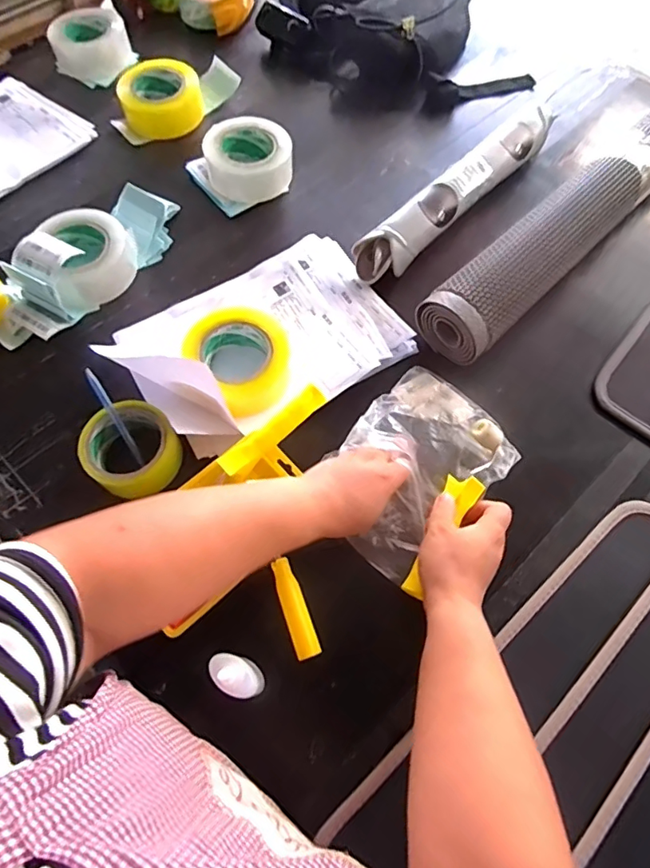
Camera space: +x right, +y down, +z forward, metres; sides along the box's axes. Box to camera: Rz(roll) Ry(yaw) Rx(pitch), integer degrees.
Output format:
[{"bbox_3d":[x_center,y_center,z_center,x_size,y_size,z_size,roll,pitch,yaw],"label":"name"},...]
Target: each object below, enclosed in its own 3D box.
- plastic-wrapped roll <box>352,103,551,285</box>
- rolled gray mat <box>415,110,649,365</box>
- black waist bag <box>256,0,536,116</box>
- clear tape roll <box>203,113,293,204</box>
[{"bbox_3d":[0.188,-0.339,0.722,0.374,0.053,0.053,-40,71,-16],"label":"plastic-wrapped roll"},{"bbox_3d":[0.403,-0.344,0.715,0.721,0.090,0.093,-41,71,-17],"label":"rolled gray mat"},{"bbox_3d":[0.146,-0.679,0.879,0.414,0.113,0.327,29,69,13],"label":"black waist bag"},{"bbox_3d":[-0.104,-0.386,0.736,0.118,0.068,0.107,-6,65,-2],"label":"clear tape roll"}]

